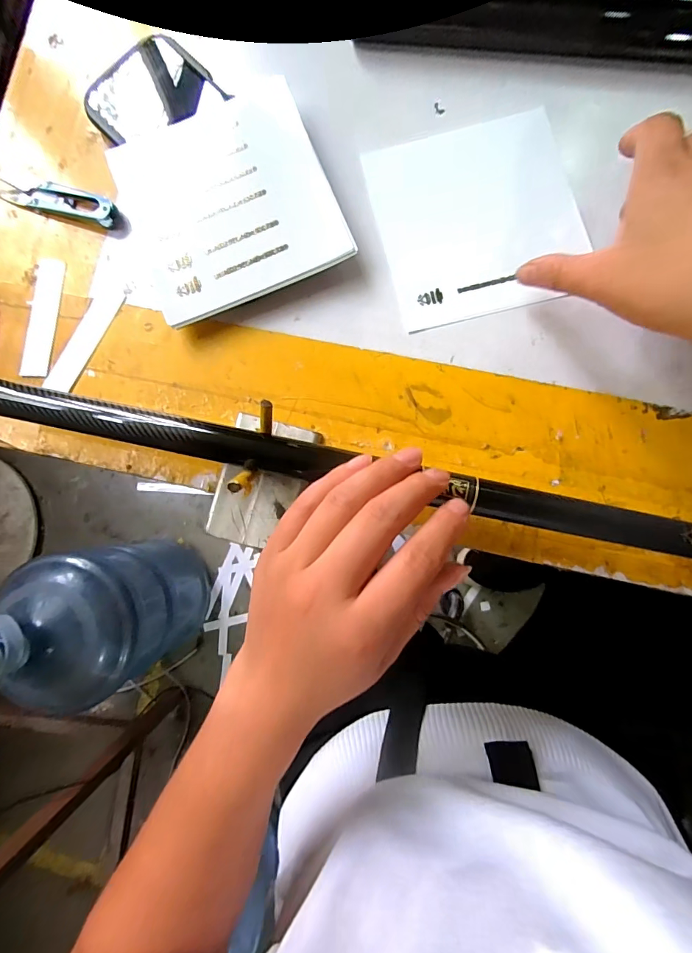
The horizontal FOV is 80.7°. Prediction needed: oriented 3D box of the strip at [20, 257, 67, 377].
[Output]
[{"bbox_3d":[-0.213,-0.113,0.287,0.021,0.004,0.085,4,86,4],"label":"strip"}]

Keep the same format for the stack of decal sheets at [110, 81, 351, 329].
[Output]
[{"bbox_3d":[-0.081,-0.189,0.278,0.133,0.015,0.147,-22,85,2],"label":"stack of decal sheets"}]

